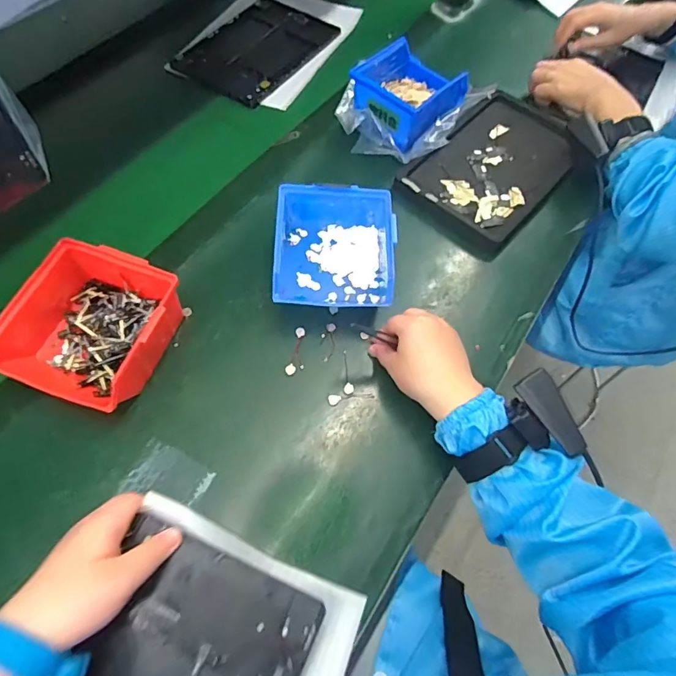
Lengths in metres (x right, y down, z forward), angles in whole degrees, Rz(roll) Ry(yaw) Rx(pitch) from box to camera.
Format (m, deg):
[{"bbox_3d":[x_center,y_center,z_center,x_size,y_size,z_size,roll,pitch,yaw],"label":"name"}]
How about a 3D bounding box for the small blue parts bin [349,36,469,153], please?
[{"bbox_3d":[0.092,-0.327,0.633,0.140,0.069,0.114,-39,68,-22],"label":"small blue parts bin"}]

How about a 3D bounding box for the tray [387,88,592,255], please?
[{"bbox_3d":[0.211,-0.228,0.612,0.155,0.026,0.258,39,65,19],"label":"tray"}]

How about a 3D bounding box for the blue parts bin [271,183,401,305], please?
[{"bbox_3d":[-0.003,-0.094,0.506,0.123,0.061,0.129,3,64,-3],"label":"blue parts bin"}]

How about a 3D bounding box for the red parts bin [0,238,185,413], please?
[{"bbox_3d":[-0.232,-0.009,0.448,0.134,0.072,0.142,20,65,5],"label":"red parts bin"}]

